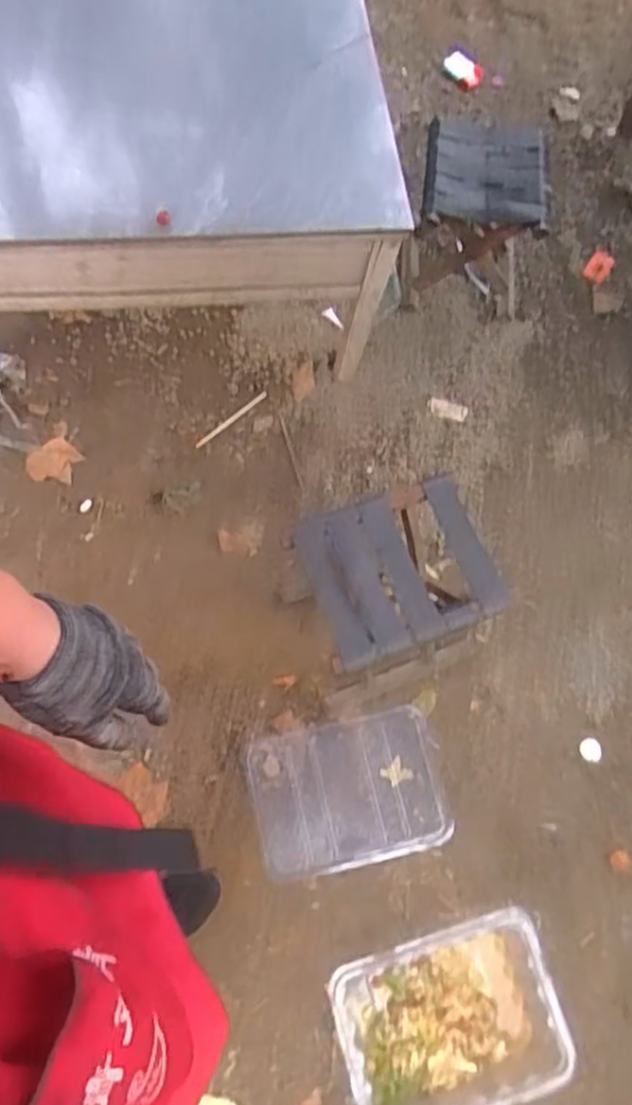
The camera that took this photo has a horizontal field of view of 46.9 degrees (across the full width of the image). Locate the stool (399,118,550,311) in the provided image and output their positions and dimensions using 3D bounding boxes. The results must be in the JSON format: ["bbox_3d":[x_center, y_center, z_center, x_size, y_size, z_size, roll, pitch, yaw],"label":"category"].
[{"bbox_3d":[0.335,-0.705,1.551,0.255,0.293,0.337,13,69,3],"label":"stool"}]

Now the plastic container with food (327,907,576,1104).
[{"bbox_3d":[0.198,0.707,1.103,0.328,0.099,0.239,-15,70,-8],"label":"plastic container with food"}]

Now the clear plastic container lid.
[{"bbox_3d":[0.056,0.412,1.253,0.323,0.018,0.233,-10,70,-6],"label":"clear plastic container lid"}]

